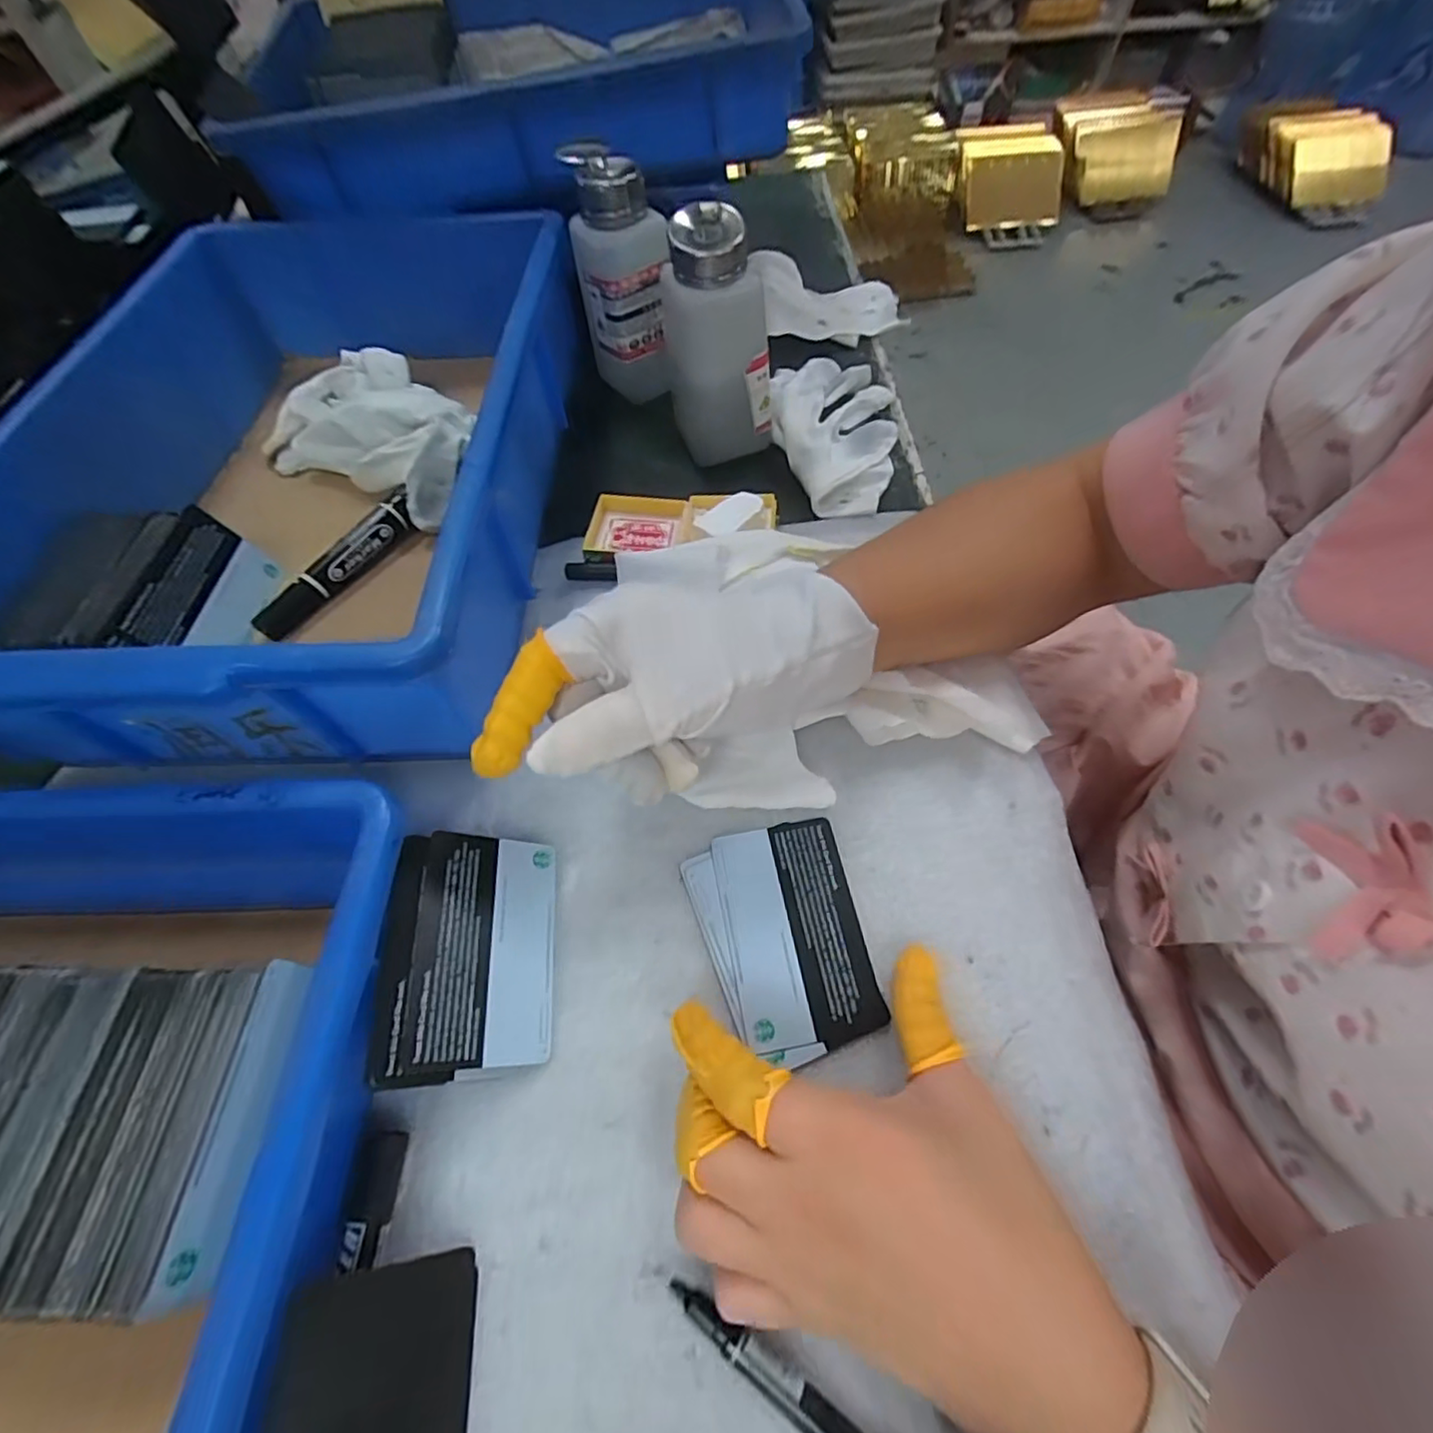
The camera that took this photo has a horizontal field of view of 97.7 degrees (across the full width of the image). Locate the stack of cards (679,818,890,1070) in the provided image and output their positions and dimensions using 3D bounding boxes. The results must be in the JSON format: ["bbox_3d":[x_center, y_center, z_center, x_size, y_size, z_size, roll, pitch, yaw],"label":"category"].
[{"bbox_3d":[0.026,0.088,0.256,0.066,0.004,0.088,-12,60,-5],"label":"stack of cards"}]

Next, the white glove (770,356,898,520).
[{"bbox_3d":[0.076,-0.191,0.411,0.079,0.023,0.151,4,60,4],"label":"white glove"}]

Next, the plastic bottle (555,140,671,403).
[{"bbox_3d":[-0.062,-0.286,0.416,0.053,0.124,0.072,-12,60,-3],"label":"plastic bottle"}]

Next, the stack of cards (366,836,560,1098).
[{"bbox_3d":[-0.093,0.089,0.242,0.063,0.004,0.088,17,51,-36],"label":"stack of cards"}]

